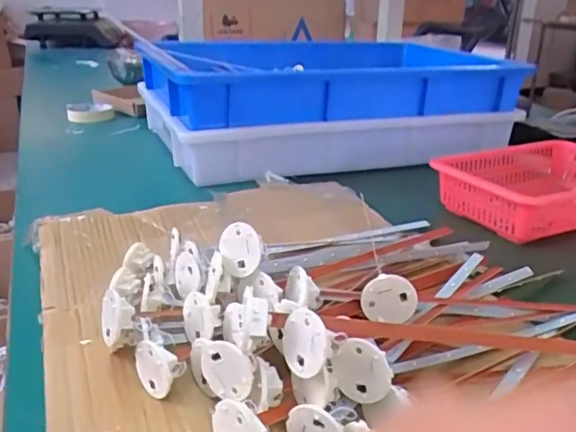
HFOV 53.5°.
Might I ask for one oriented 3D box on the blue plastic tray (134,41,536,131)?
[{"bbox_3d":[0.052,-0.227,0.940,0.541,0.080,0.350,-6,24,-17],"label":"blue plastic tray"}]

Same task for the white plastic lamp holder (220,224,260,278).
[{"bbox_3d":[-0.034,0.024,0.418,0.032,0.038,0.017,26,8,17],"label":"white plastic lamp holder"}]

